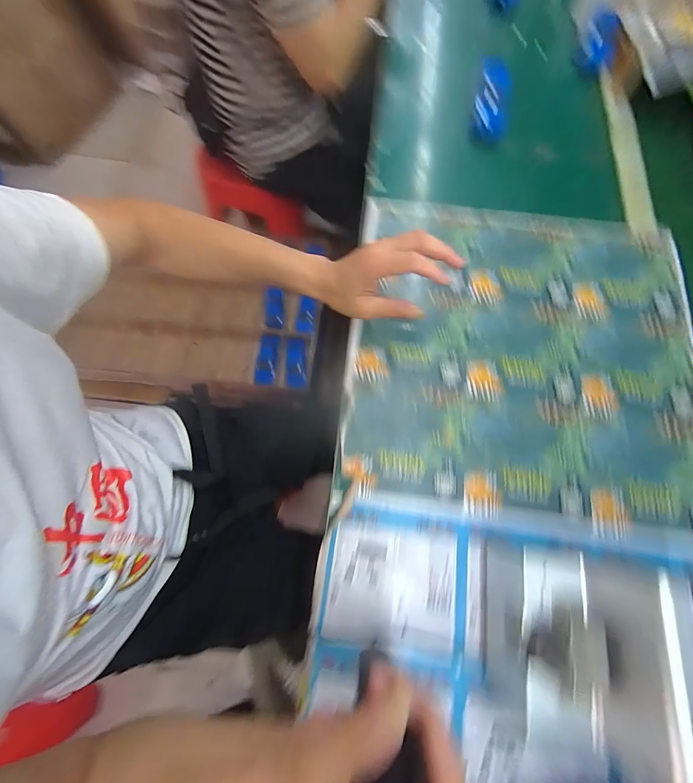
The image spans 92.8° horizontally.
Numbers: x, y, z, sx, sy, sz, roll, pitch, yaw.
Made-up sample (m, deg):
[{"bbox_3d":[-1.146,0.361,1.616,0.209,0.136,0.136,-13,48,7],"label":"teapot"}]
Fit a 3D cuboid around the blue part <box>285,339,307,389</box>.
[{"bbox_3d":[-0.129,-0.072,0.838,0.052,0.023,0.128,-2,73,-2],"label":"blue part"}]

